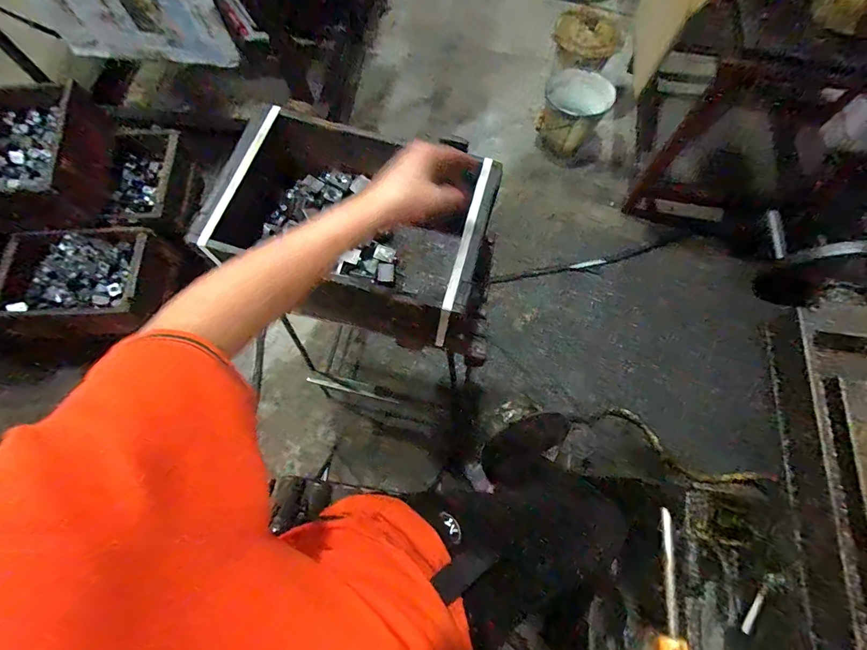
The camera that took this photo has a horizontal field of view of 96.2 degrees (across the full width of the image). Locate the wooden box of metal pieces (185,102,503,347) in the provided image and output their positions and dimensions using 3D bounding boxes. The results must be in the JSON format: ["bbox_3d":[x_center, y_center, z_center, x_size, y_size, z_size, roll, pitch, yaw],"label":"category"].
[{"bbox_3d":[-0.101,-0.142,0.572,0.350,0.163,0.272,25,73,6],"label":"wooden box of metal pieces"}]

